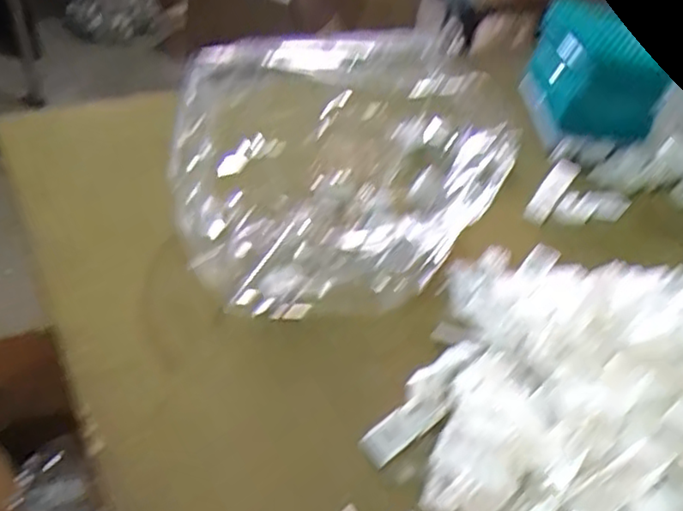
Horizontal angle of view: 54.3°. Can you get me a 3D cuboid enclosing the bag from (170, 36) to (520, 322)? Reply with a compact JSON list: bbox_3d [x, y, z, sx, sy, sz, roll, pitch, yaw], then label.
[{"bbox_3d":[-0.003,-0.063,0.479,0.230,0.129,0.161,-4,44,-13],"label":"bag"}]

